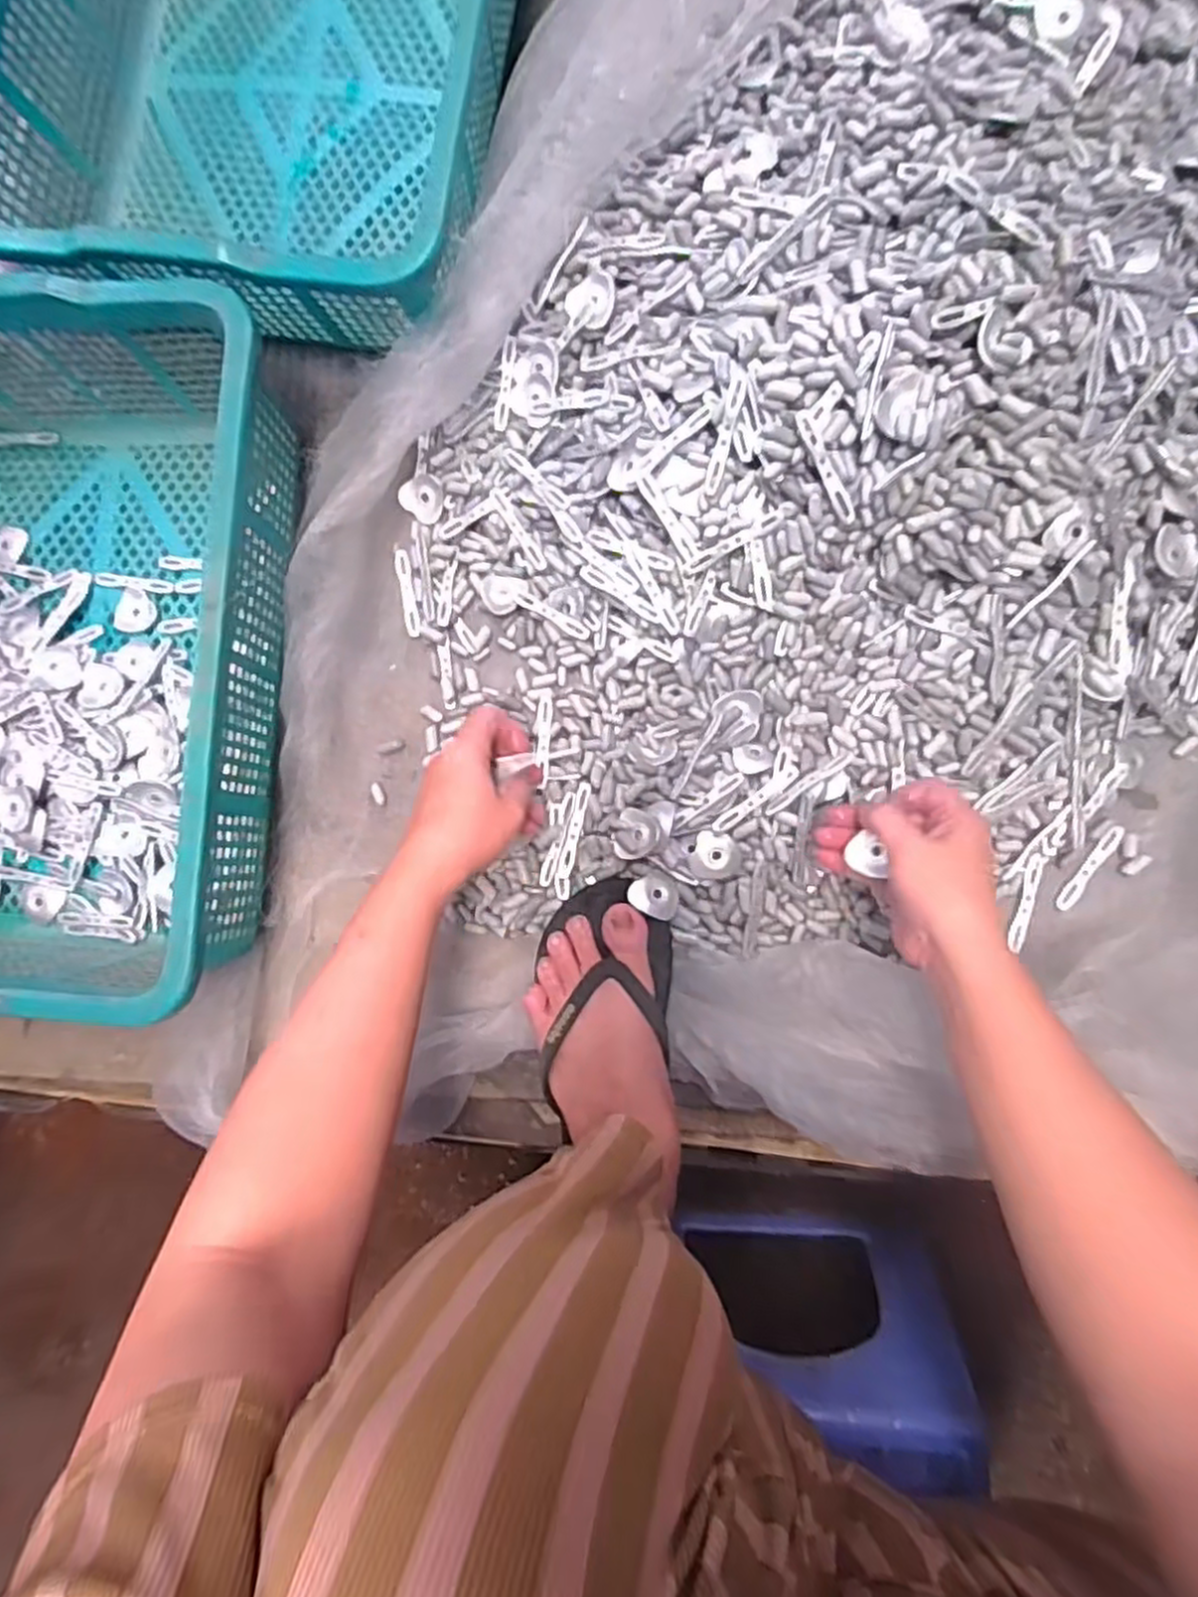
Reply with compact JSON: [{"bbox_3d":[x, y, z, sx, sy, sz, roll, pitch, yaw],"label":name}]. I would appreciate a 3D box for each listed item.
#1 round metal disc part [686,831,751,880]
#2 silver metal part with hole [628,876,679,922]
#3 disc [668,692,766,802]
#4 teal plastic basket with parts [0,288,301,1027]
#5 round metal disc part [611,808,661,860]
[{"bbox_3d":[0.086,0.042,0.532,0.041,0.012,0.032,24,91,8],"label":"round metal disc part"},{"bbox_3d":[0.040,0.069,0.532,0.035,0.007,0.028,32,92,8],"label":"silver metal part with hole"},{"bbox_3d":[0.083,-0.036,0.533,0.032,0.010,0.089,33,92,8],"label":"disc"},{"bbox_3d":[-0.411,-0.103,0.550,0.368,0.127,0.467,3,88,7],"label":"teal plastic basket with parts"},{"bbox_3d":[0.026,0.026,0.531,0.030,0.012,0.035,25,91,8],"label":"round metal disc part"}]

